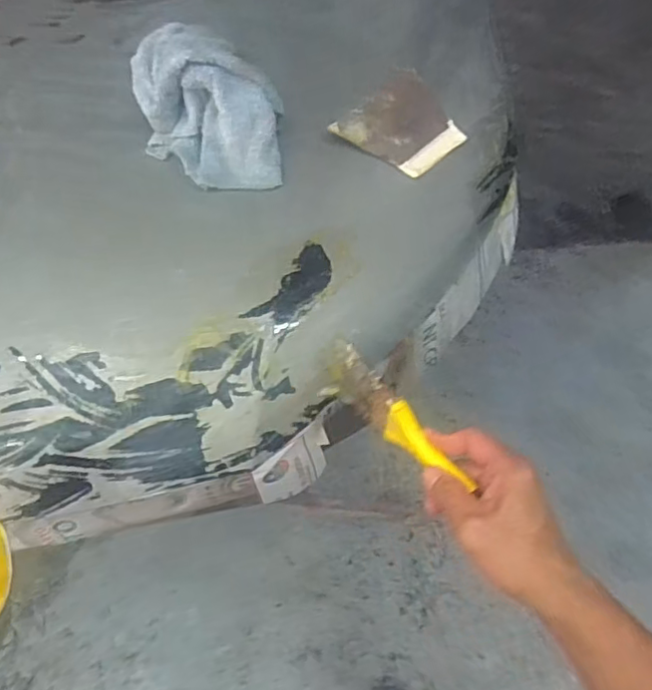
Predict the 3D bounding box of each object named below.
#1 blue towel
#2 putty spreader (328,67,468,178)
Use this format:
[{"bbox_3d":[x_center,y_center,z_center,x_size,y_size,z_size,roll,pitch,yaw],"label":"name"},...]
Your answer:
[{"bbox_3d":[-0.117,-0.244,0.593,0.135,0.086,0.176,-12,60,-8],"label":"blue towel"},{"bbox_3d":[0.088,-0.239,0.658,0.111,0.009,0.133,38,64,7],"label":"putty spreader"}]

